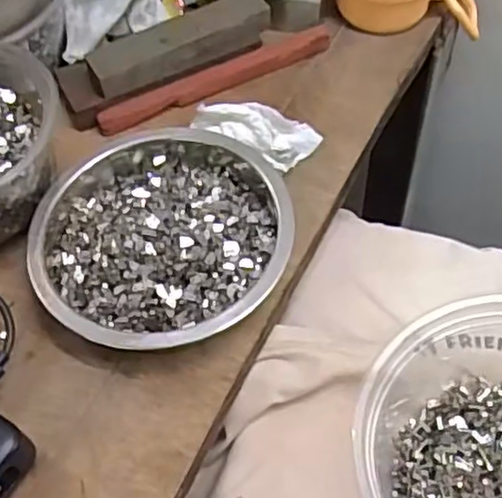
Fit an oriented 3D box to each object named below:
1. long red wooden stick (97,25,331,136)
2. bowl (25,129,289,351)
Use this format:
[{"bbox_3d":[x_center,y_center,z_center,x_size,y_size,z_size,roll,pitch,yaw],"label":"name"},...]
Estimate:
[{"bbox_3d":[-0.021,-0.102,0.399,0.145,0.015,0.015,-24,57,-11],"label":"long red wooden stick"},{"bbox_3d":[-0.042,-0.011,0.326,0.118,0.030,0.128,-2,55,3],"label":"bowl"}]

